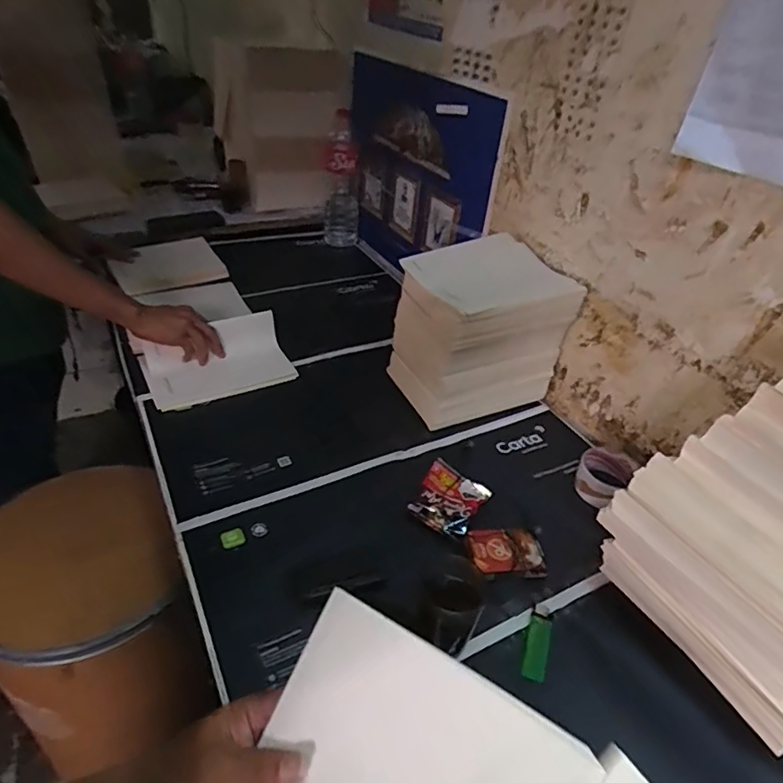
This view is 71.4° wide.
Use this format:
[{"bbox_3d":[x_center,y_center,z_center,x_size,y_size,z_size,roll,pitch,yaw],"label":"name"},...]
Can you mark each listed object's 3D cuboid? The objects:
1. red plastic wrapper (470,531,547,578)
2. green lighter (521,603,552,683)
[{"bbox_3d":[0.140,0.197,0.661,0.086,0.017,0.060,1,37,-6],"label":"red plastic wrapper"},{"bbox_3d":[0.157,0.267,0.583,0.024,0.012,0.082,16,38,13],"label":"green lighter"}]

